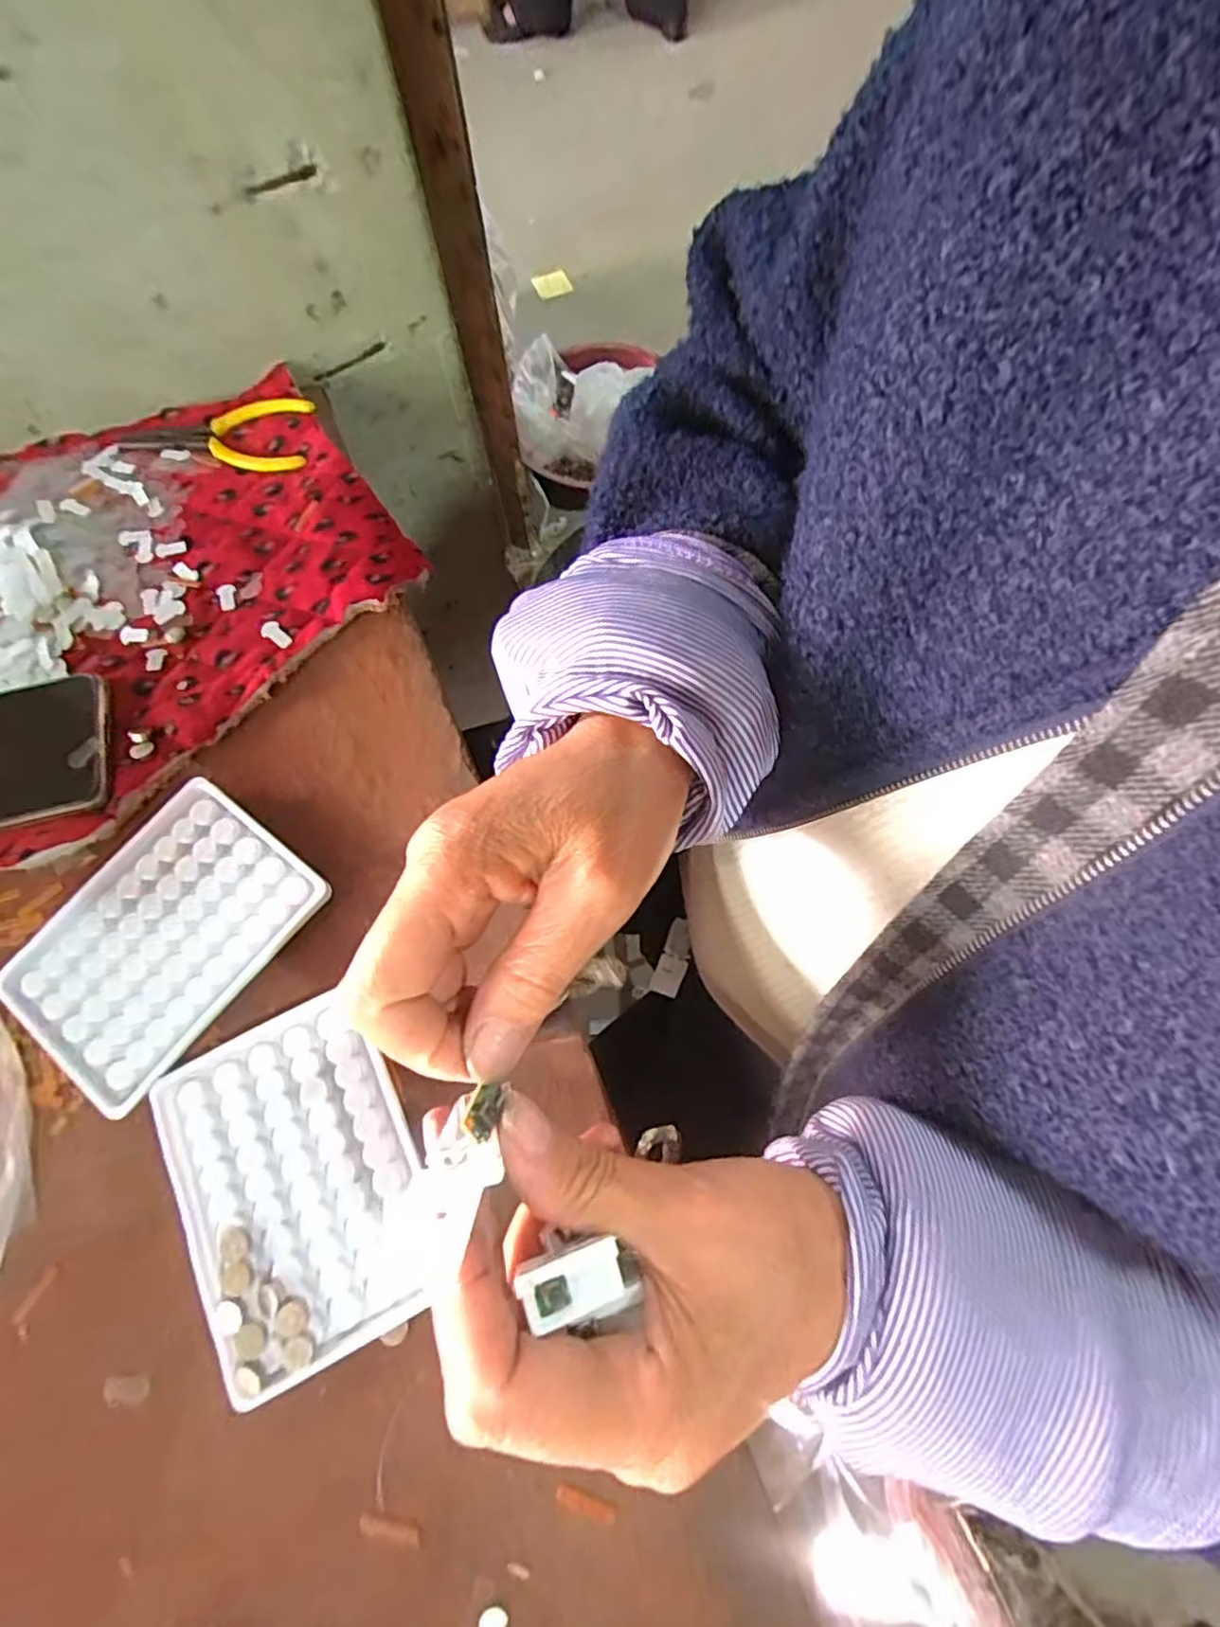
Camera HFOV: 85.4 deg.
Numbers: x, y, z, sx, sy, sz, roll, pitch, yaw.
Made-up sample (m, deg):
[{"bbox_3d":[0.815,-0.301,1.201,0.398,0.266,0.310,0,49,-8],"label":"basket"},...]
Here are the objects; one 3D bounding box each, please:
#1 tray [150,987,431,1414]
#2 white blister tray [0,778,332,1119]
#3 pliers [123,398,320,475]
[{"bbox_3d":[-0.131,0.153,0.277,0.093,0.008,0.131,-28,72,-8],"label":"tray"},{"bbox_3d":[-0.212,0.057,0.312,0.096,0.006,0.133,37,76,13],"label":"white blister tray"},{"bbox_3d":[-0.250,-0.240,0.419,0.116,0.007,0.053,1,71,2],"label":"pliers"}]

